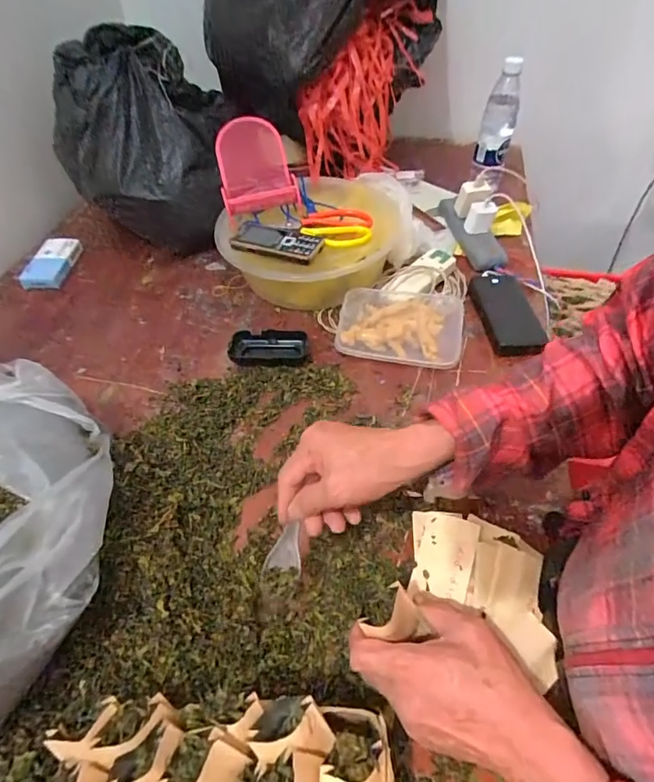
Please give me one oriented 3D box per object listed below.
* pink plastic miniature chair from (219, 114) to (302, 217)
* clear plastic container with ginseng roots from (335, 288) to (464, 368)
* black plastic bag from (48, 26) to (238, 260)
[{"bbox_3d":[-0.120,-0.374,0.735,0.118,0.086,0.163,-12,52,-8],"label":"pink plastic miniature chair"},{"bbox_3d":[0.104,-0.092,0.654,0.178,0.042,0.133,8,51,7],"label":"clear plastic container with ginseng roots"},{"bbox_3d":[-0.315,-0.430,0.807,0.270,0.280,0.216,8,51,7],"label":"black plastic bag"}]

